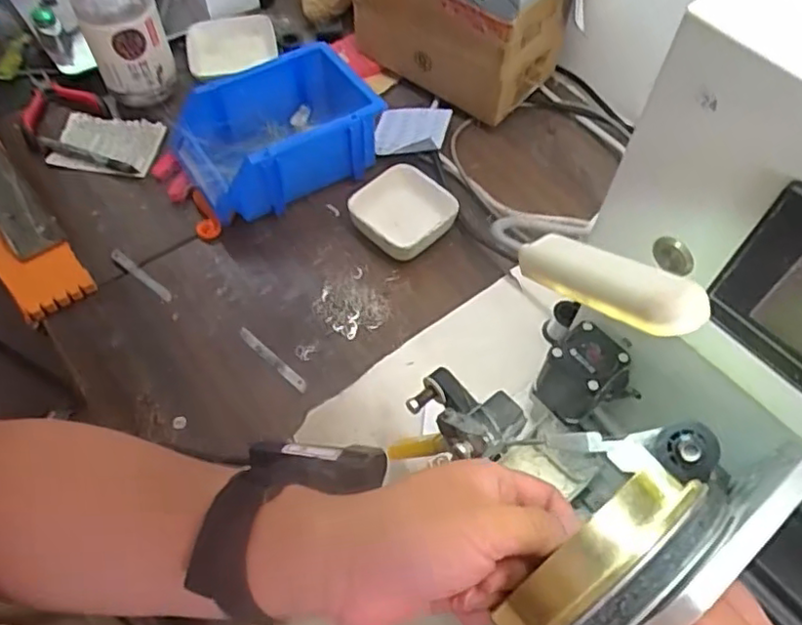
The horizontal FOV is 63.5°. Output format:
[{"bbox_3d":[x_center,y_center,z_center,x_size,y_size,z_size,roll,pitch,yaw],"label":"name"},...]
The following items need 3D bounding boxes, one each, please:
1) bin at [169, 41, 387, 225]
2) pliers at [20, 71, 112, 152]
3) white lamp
[{"bbox_3d":[-0.117,-0.173,0.626,0.192,0.073,0.125,-31,64,-19],"label":"bin"},{"bbox_3d":[-0.358,-0.214,0.665,0.084,0.014,0.095,-35,65,-21],"label":"pliers"},{"bbox_3d":[0.078,-0.013,0.255,0.020,0.014,0.086,-29,31,-17],"label":"white lamp"}]

